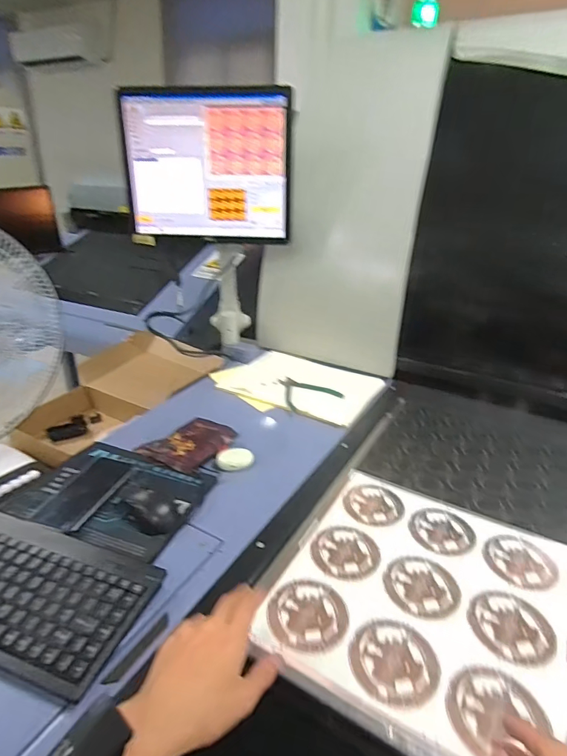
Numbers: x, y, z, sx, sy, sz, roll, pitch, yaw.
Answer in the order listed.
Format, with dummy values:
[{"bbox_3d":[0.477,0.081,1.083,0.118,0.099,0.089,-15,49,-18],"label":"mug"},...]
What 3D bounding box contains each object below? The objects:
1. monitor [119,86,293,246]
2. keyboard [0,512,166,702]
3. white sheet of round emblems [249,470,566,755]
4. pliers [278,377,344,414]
[{"bbox_3d":[-0.164,-0.455,0.976,0.367,0.290,0.046,5,26,5],"label":"monitor"},{"bbox_3d":[-0.295,0.241,0.511,0.281,0.036,0.156,11,30,17],"label":"keyboard"},{"bbox_3d":[0.209,0.264,0.512,0.401,0.006,0.332,15,29,25],"label":"white sheet of round emblems"},{"bbox_3d":[0.044,0.028,0.979,0.125,0.009,0.136,-14,32,-25],"label":"pliers"}]

